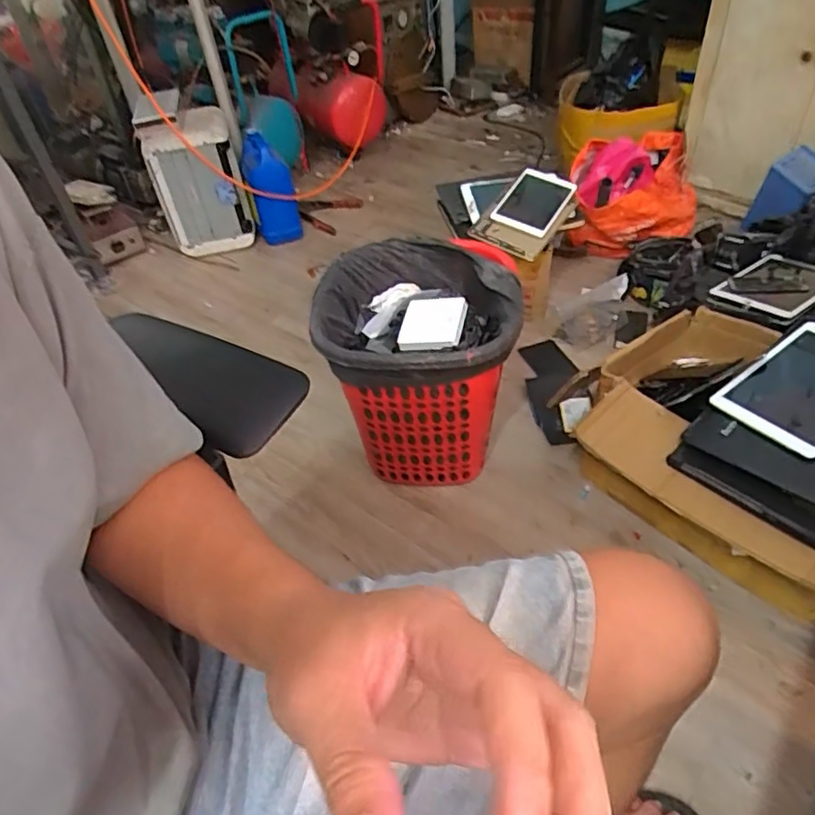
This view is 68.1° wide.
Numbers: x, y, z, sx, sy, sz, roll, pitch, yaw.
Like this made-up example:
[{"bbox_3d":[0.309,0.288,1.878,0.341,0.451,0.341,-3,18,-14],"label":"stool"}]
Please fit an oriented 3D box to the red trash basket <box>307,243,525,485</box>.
[{"bbox_3d":[0.031,-0.063,1.123,0.328,0.367,0.329,1,45,8],"label":"red trash basket"}]

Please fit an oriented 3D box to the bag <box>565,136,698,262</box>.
[{"bbox_3d":[0.588,-0.560,1.635,0.342,0.269,0.274,-10,45,-3],"label":"bag"}]

